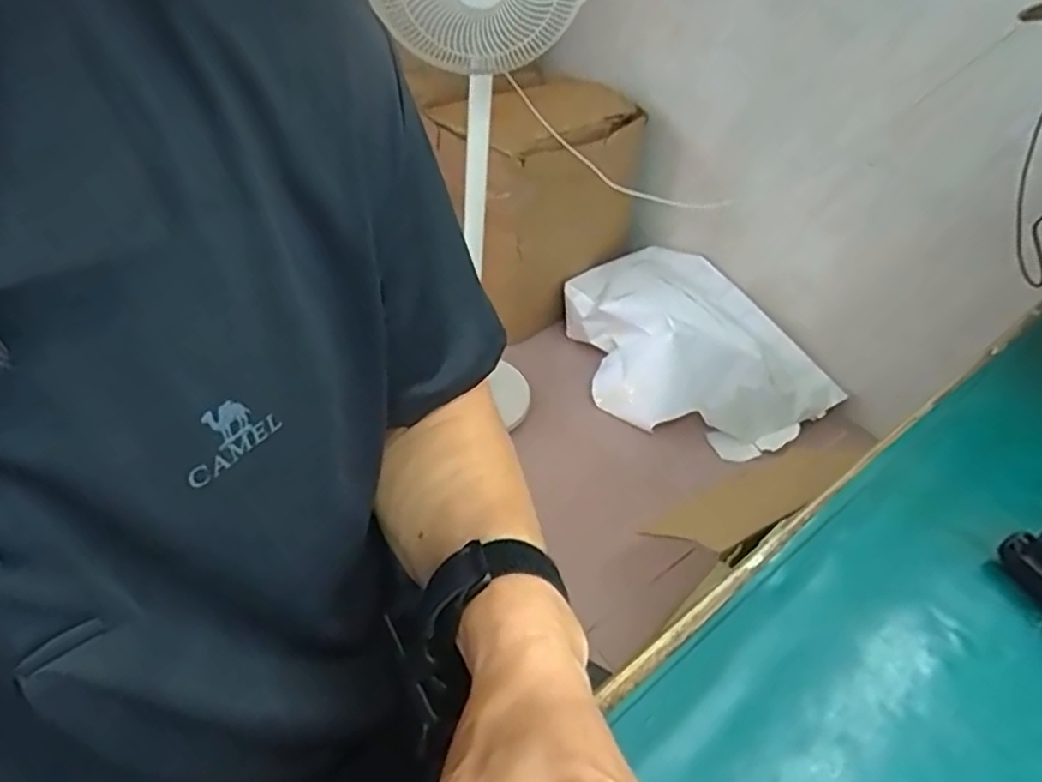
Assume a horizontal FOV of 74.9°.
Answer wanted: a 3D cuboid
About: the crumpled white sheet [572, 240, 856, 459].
[{"bbox_3d":[0.426,-0.119,1.674,0.504,0.237,0.571,-11,43,-18],"label":"crumpled white sheet"}]

